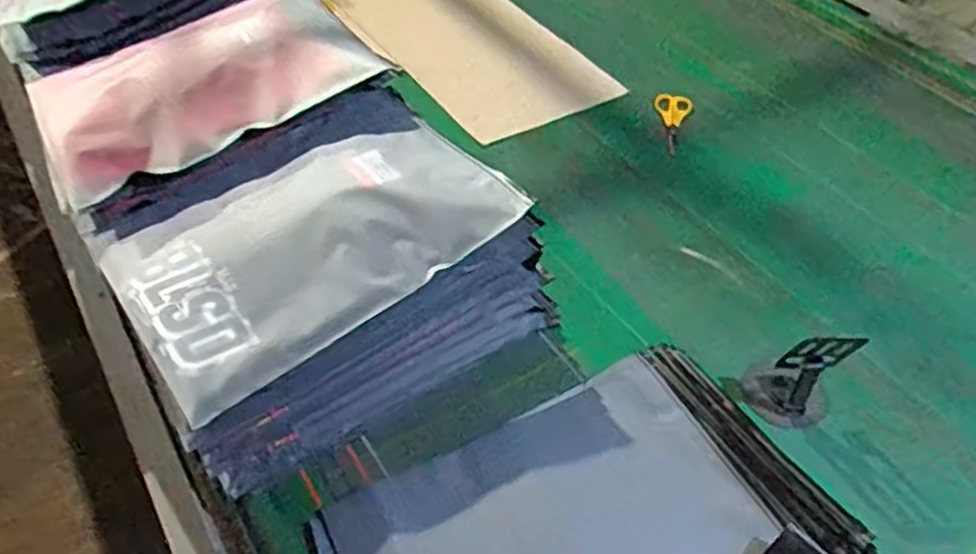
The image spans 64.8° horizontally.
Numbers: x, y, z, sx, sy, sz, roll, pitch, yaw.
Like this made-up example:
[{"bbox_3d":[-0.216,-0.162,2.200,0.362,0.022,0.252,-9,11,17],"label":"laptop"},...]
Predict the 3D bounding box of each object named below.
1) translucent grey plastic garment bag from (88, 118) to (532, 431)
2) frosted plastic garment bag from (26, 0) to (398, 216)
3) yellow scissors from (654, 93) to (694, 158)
[{"bbox_3d":[-0.163,-0.037,0.718,0.343,0.045,0.222,-28,53,-25],"label":"translucent grey plastic garment bag"},{"bbox_3d":[-0.311,-0.219,0.821,0.352,0.053,0.232,-27,55,-12],"label":"frosted plastic garment bag"},{"bbox_3d":[0.256,-0.215,1.075,0.052,0.016,0.126,10,47,8],"label":"yellow scissors"}]

